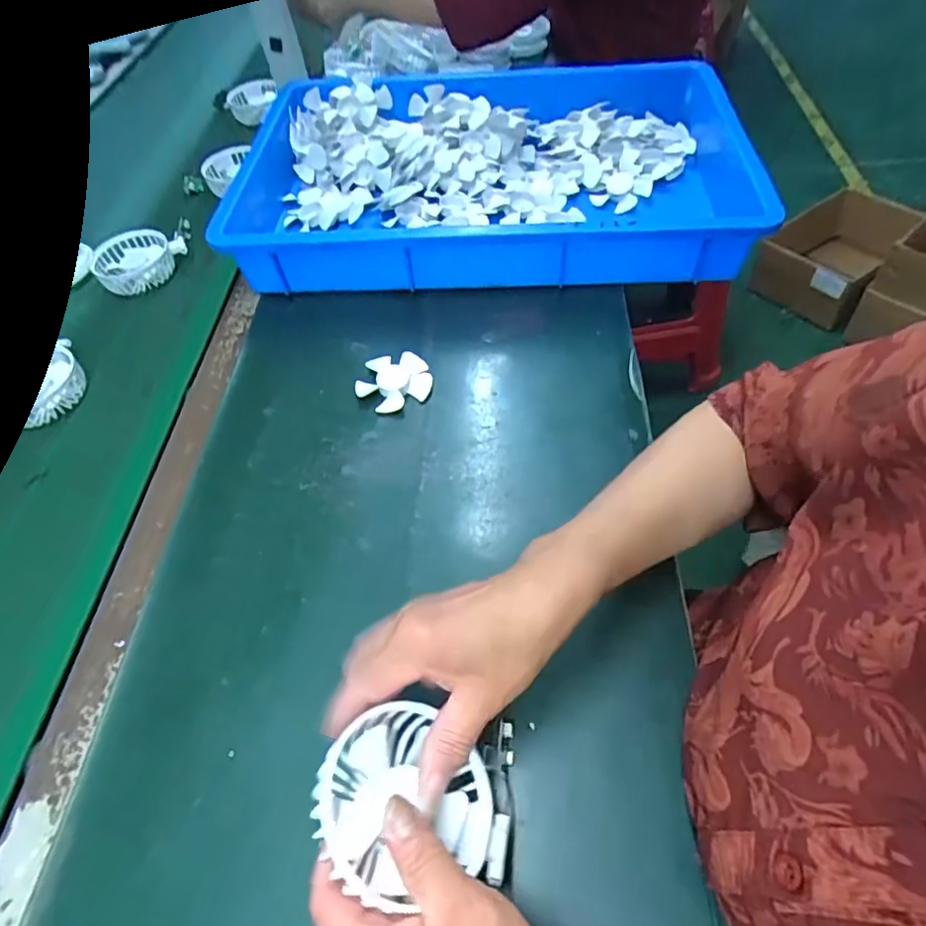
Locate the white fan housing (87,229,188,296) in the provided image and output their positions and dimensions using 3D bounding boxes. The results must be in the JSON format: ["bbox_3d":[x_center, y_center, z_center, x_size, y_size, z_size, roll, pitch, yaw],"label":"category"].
[{"bbox_3d":[-0.395,-0.248,0.687,0.099,0.034,0.098,-2,54,3],"label":"white fan housing"}]

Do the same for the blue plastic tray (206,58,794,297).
[{"bbox_3d":[0.050,-0.345,0.690,0.591,0.093,0.368,2,54,5],"label":"blue plastic tray"}]

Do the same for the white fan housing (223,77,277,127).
[{"bbox_3d":[-0.344,-0.588,0.927,0.041,0.045,0.089,25,60,20],"label":"white fan housing"}]

